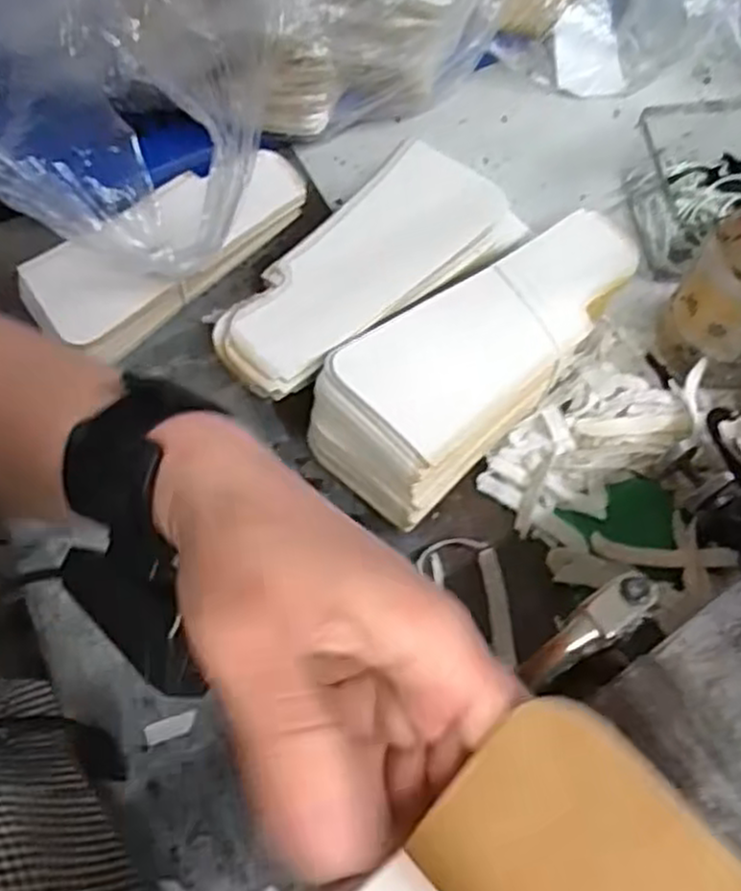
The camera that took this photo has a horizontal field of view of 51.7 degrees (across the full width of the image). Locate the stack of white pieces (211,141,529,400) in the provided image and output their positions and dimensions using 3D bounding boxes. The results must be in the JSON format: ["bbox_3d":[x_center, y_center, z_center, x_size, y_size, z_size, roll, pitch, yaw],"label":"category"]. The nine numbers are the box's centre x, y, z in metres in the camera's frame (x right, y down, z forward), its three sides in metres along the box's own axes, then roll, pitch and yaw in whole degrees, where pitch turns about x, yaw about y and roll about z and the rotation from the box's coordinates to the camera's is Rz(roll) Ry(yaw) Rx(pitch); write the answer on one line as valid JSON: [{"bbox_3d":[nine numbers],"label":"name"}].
[{"bbox_3d":[-0.006,-0.098,0.428,0.081,0.026,0.179,41,71,21],"label":"stack of white pieces"}]

